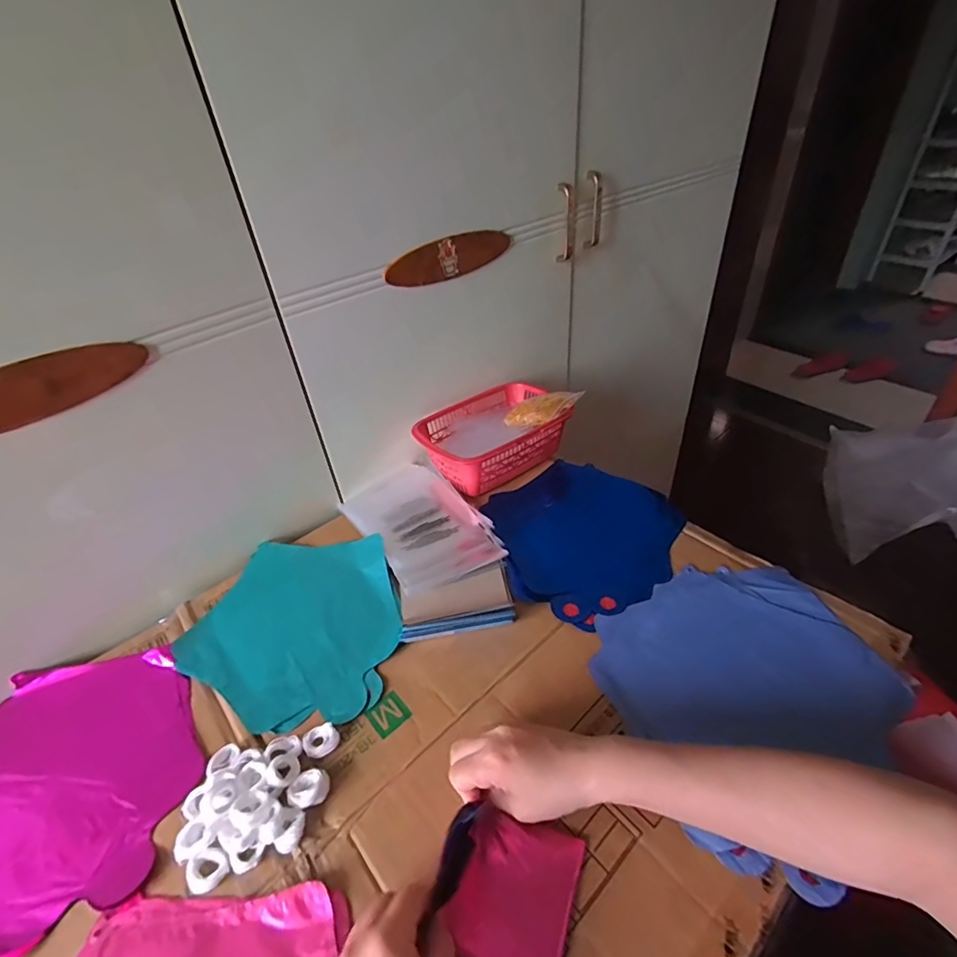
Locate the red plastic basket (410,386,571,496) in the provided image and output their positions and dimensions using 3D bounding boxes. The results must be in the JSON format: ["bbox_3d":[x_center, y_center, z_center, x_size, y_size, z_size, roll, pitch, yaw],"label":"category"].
[{"bbox_3d":[0.020,-0.062,0.738,0.217,0.071,0.150,-25,42,-23],"label":"red plastic basket"}]

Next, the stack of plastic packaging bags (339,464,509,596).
[{"bbox_3d":[-0.074,0.053,0.639,0.135,0.024,0.237,-25,42,-23],"label":"stack of plastic packaging bags"}]

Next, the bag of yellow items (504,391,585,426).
[{"bbox_3d":[0.092,-0.098,0.718,0.113,0.019,0.056,-15,34,21],"label":"bag of yellow items"}]

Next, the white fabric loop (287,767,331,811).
[{"bbox_3d":[-0.136,0.251,0.405,0.030,0.018,0.026,-9,38,-3],"label":"white fabric loop"}]

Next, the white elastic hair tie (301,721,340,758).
[{"bbox_3d":[-0.138,0.227,0.438,0.026,0.010,0.028,-4,38,3],"label":"white elastic hair tie"}]

